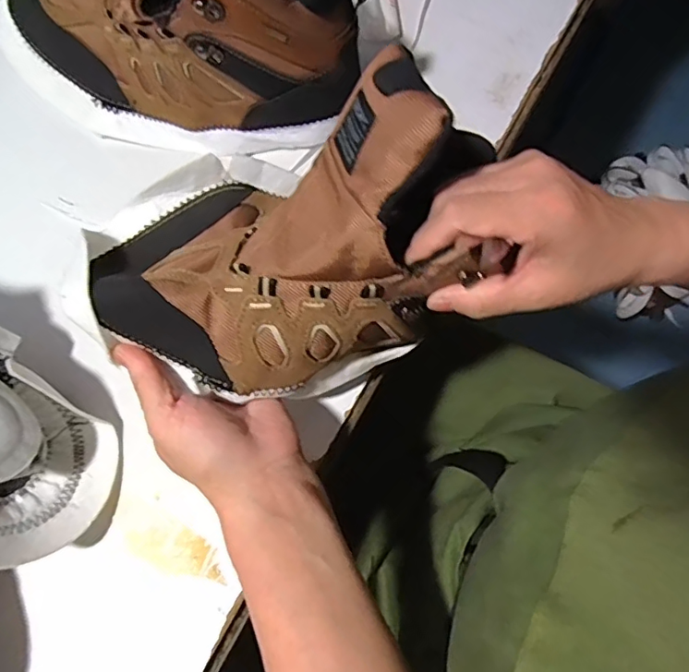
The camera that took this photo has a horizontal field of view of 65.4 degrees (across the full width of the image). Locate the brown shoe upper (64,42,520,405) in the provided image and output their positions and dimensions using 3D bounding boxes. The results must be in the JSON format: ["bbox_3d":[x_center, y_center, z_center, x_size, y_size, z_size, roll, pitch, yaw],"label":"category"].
[{"bbox_3d":[-0.050,-0.057,0.291,0.187,0.155,0.151,-20,72,-9],"label":"brown shoe upper"}]

